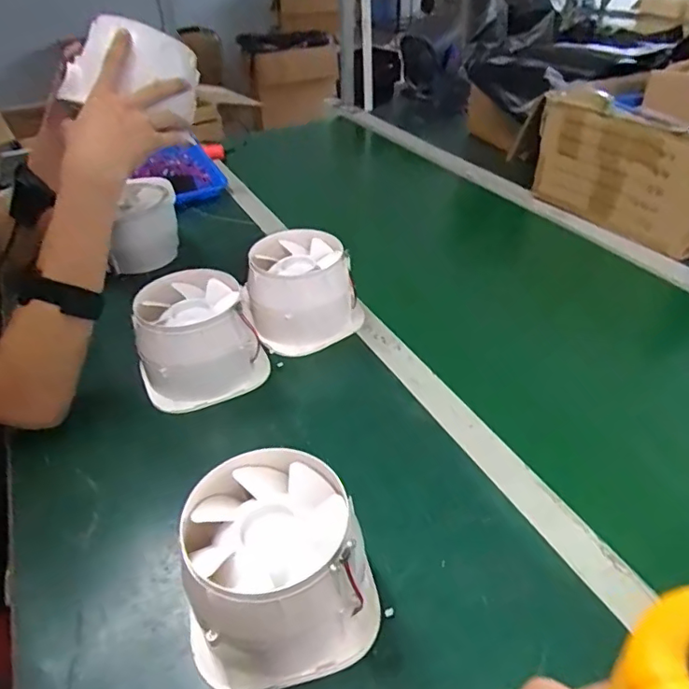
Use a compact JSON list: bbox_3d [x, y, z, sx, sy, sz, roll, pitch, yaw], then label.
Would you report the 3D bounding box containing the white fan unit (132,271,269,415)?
[{"bbox_3d":[-0.164,-0.010,0.625,0.128,0.099,0.126,-13,39,-13],"label":"white fan unit"}]

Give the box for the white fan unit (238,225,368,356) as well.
[{"bbox_3d":[-0.055,-0.066,0.693,0.138,0.099,0.138,-5,38,-3],"label":"white fan unit"}]

